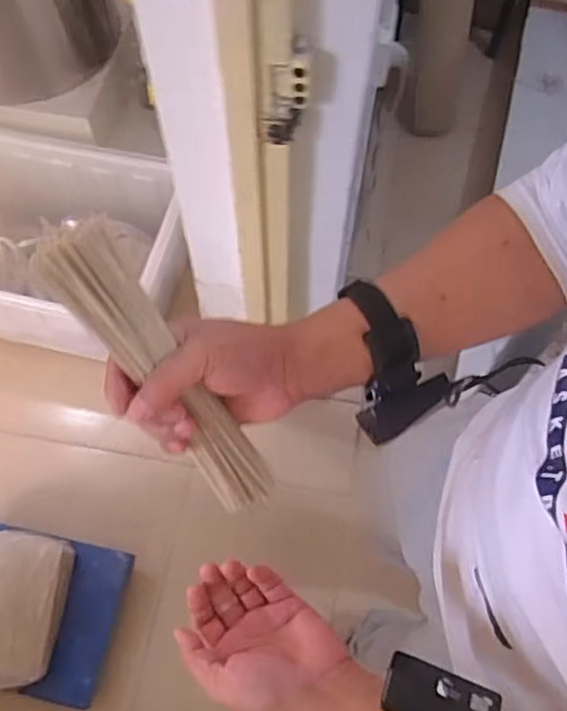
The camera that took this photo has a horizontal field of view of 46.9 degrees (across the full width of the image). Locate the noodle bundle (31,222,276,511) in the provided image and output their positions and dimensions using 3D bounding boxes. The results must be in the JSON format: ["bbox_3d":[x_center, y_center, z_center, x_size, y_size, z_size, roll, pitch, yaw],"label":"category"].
[{"bbox_3d":[-0.078,0.017,0.444,0.047,0.240,0.022,-41,30,-16],"label":"noodle bundle"}]

